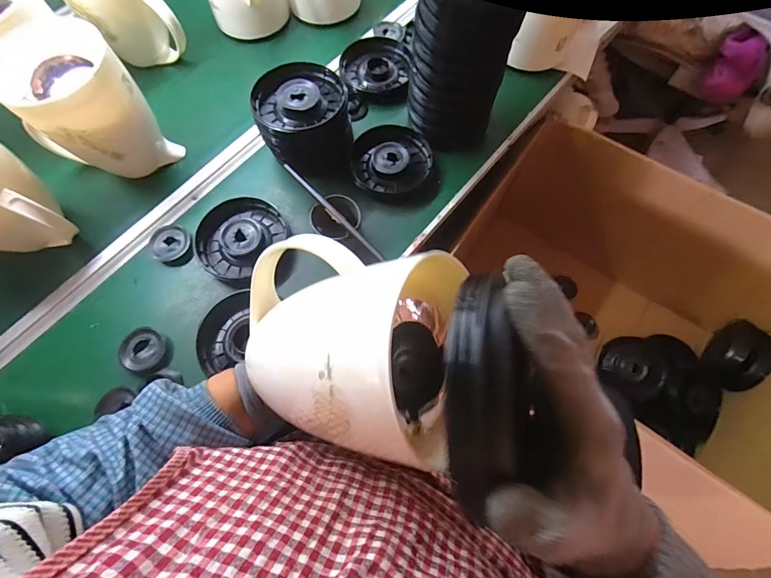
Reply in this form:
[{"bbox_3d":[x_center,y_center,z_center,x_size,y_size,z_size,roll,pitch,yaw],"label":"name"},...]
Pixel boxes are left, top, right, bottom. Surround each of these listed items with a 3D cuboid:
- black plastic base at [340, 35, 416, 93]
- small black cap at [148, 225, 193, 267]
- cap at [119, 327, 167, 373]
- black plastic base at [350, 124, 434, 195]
[{"bbox_3d":[-0.011,-0.429,0.703,0.129,0.032,0.115,16,70,8],"label":"black plastic base"},{"bbox_3d":[-0.330,-0.067,0.575,0.068,0.019,0.057,38,75,15],"label":"small black cap"},{"bbox_3d":[-0.339,0.082,0.517,0.053,0.022,0.054,-1,69,1],"label":"cap"},{"bbox_3d":[0.010,-0.219,0.628,0.137,0.031,0.127,-1,69,1],"label":"black plastic base"}]

